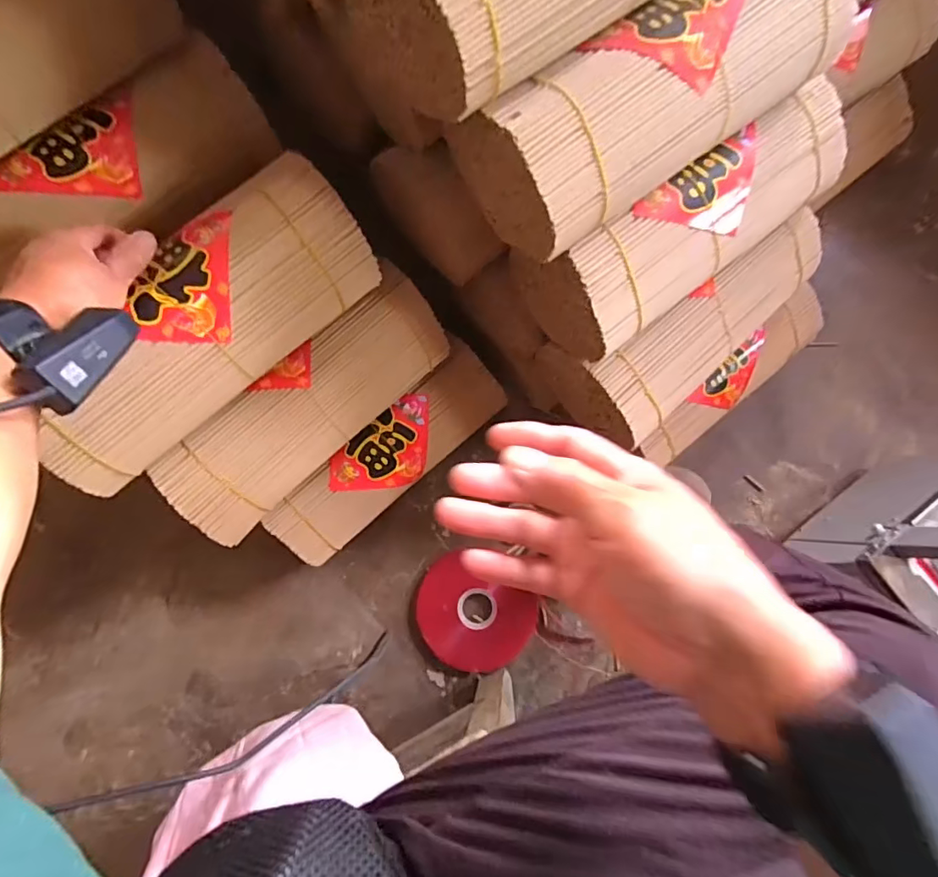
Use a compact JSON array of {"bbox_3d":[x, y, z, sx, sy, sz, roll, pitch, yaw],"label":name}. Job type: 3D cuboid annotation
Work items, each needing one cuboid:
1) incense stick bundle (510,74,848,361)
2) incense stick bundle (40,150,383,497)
[{"bbox_3d":[0.220,-0.221,0.515,0.332,0.100,0.132,-35,85,-6],"label":"incense stick bundle"},{"bbox_3d":[-0.224,-0.091,0.460,0.120,0.092,0.315,40,86,4],"label":"incense stick bundle"}]

